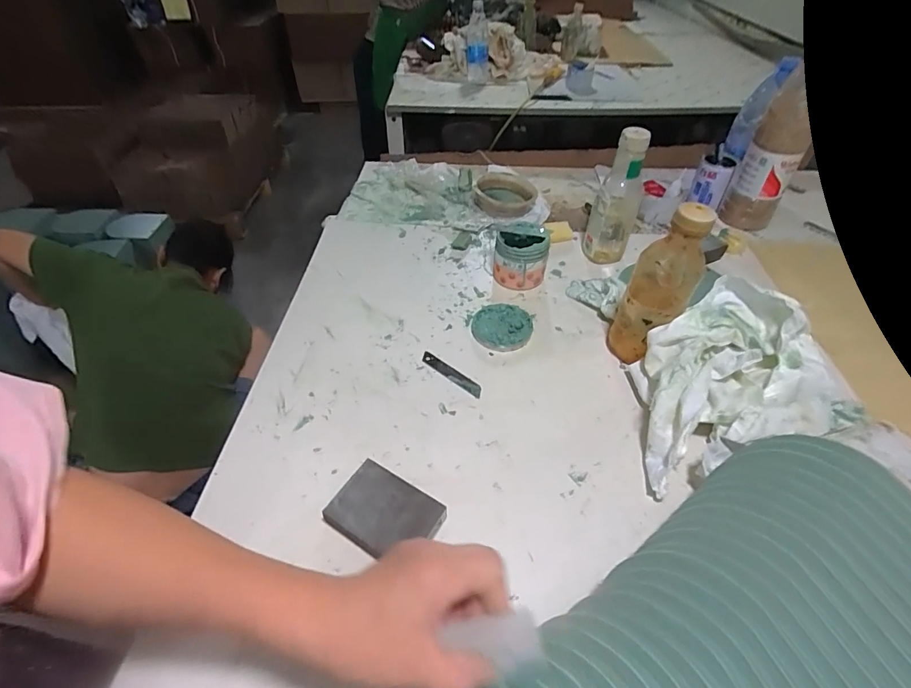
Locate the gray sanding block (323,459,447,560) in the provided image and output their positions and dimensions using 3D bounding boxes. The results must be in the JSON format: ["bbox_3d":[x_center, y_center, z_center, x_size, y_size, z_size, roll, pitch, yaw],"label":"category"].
[{"bbox_3d":[-0.067,0.167,0.432,0.099,0.026,0.070,25,50,22],"label":"gray sanding block"}]

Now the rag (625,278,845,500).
[{"bbox_3d":[0.296,0.037,0.505,0.228,0.114,0.182,-9,46,-10],"label":"rag"}]

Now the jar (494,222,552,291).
[{"bbox_3d":[0.101,-0.136,0.695,0.078,0.079,0.071,1,45,-1],"label":"jar"}]

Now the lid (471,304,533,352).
[{"bbox_3d":[0.066,-0.024,0.629,0.082,0.018,0.083,1,45,-1],"label":"lid"}]

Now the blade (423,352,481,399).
[{"bbox_3d":[-0.005,0.038,0.575,0.095,0.004,0.018,32,52,26],"label":"blade"}]

